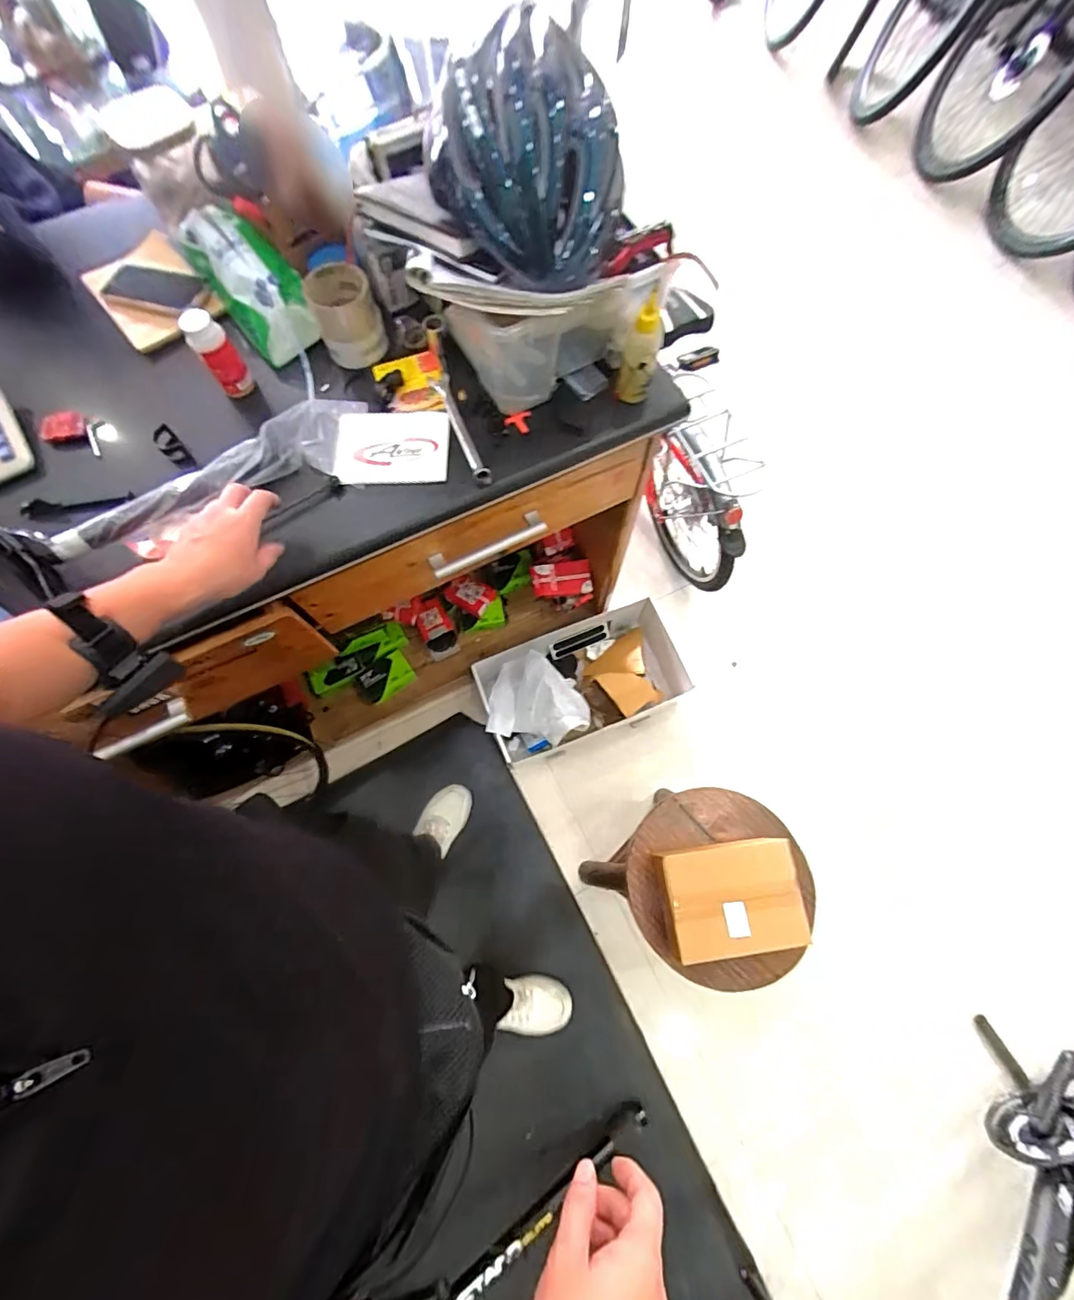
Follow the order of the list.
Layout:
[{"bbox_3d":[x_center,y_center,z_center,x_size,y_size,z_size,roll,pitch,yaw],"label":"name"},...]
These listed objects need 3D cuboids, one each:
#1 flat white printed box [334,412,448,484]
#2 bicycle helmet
[{"bbox_3d":[-0.186,-0.264,0.669,0.139,0.013,0.101,0,79,0],"label":"flat white printed box"},{"bbox_3d":[-0.008,-0.512,0.533,0.199,0.136,0.226,-4,71,0],"label":"bicycle helmet"}]

